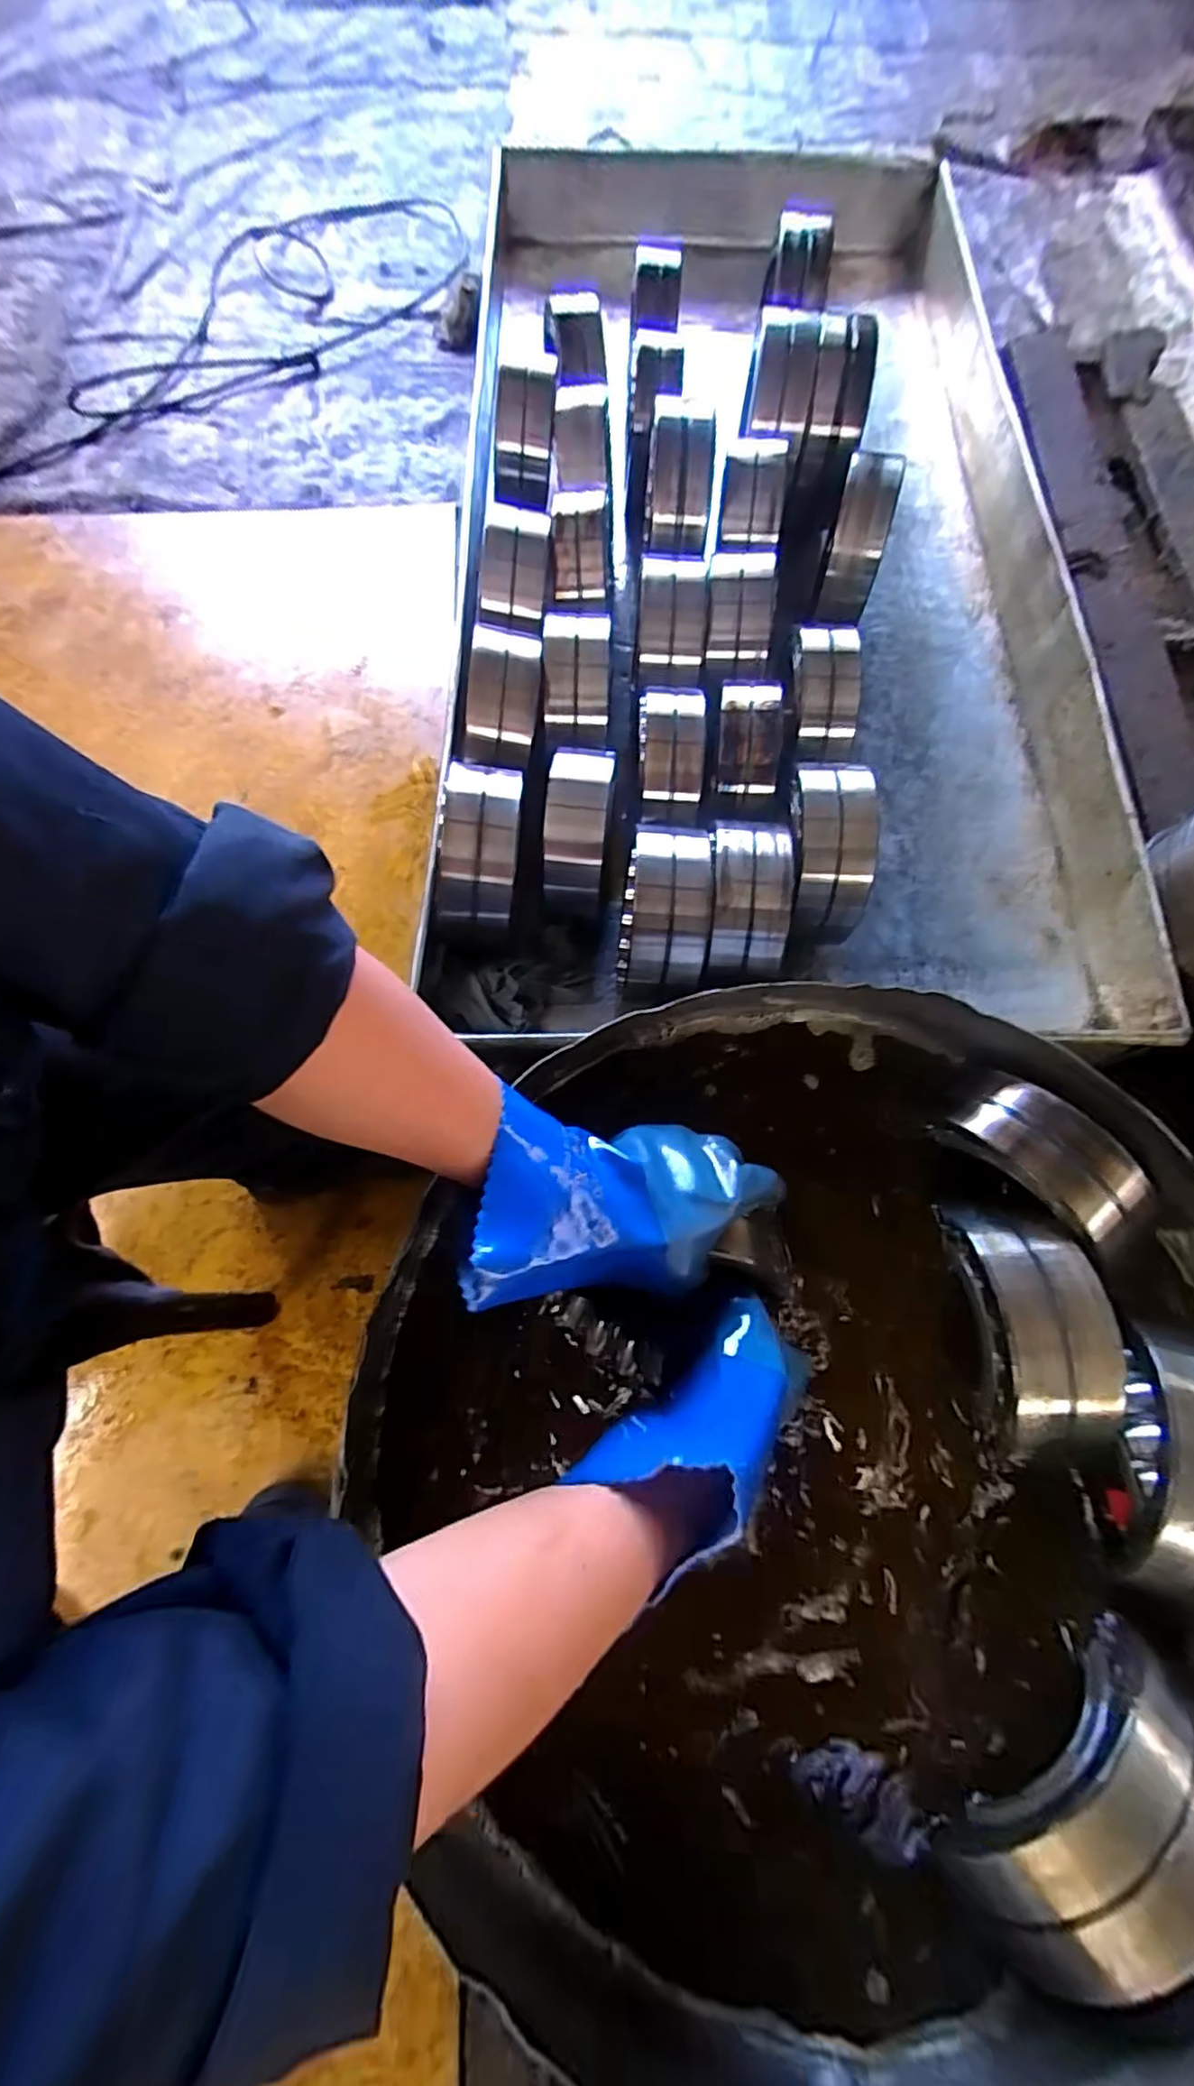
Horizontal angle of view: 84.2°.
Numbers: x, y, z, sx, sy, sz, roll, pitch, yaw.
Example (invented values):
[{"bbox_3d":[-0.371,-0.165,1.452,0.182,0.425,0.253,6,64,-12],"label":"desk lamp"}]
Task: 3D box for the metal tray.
[{"bbox_3d":[0.188,-0.636,0.768,0.647,0.191,1.220,3,76,-7],"label":"metal tray"}]

